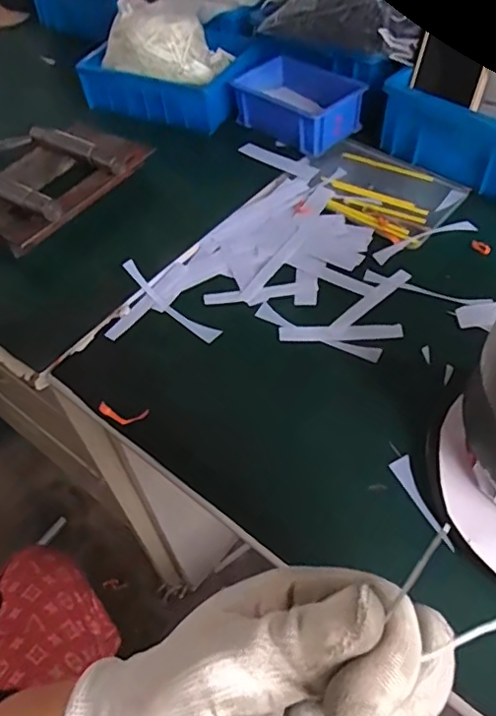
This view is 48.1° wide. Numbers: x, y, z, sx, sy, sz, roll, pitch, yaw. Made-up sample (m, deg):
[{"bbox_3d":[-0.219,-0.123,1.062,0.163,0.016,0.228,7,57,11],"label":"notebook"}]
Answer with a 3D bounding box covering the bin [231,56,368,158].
[{"bbox_3d":[0.061,-0.310,0.678,0.108,0.056,0.147,-39,59,-23],"label":"bin"}]

